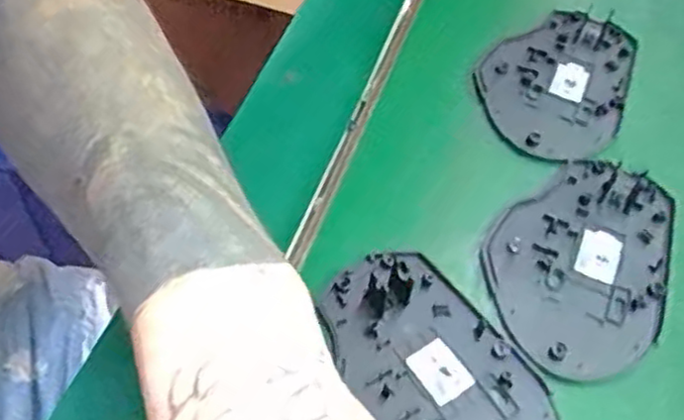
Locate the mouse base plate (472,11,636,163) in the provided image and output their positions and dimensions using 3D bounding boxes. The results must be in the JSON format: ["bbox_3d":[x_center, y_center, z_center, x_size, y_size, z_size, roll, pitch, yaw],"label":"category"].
[{"bbox_3d":[0.111,-0.069,0.373,0.071,0.008,0.111,23,53,12],"label":"mouse base plate"}]

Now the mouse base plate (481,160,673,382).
[{"bbox_3d":[0.101,0.020,0.305,0.071,0.006,0.108,24,53,13],"label":"mouse base plate"}]

